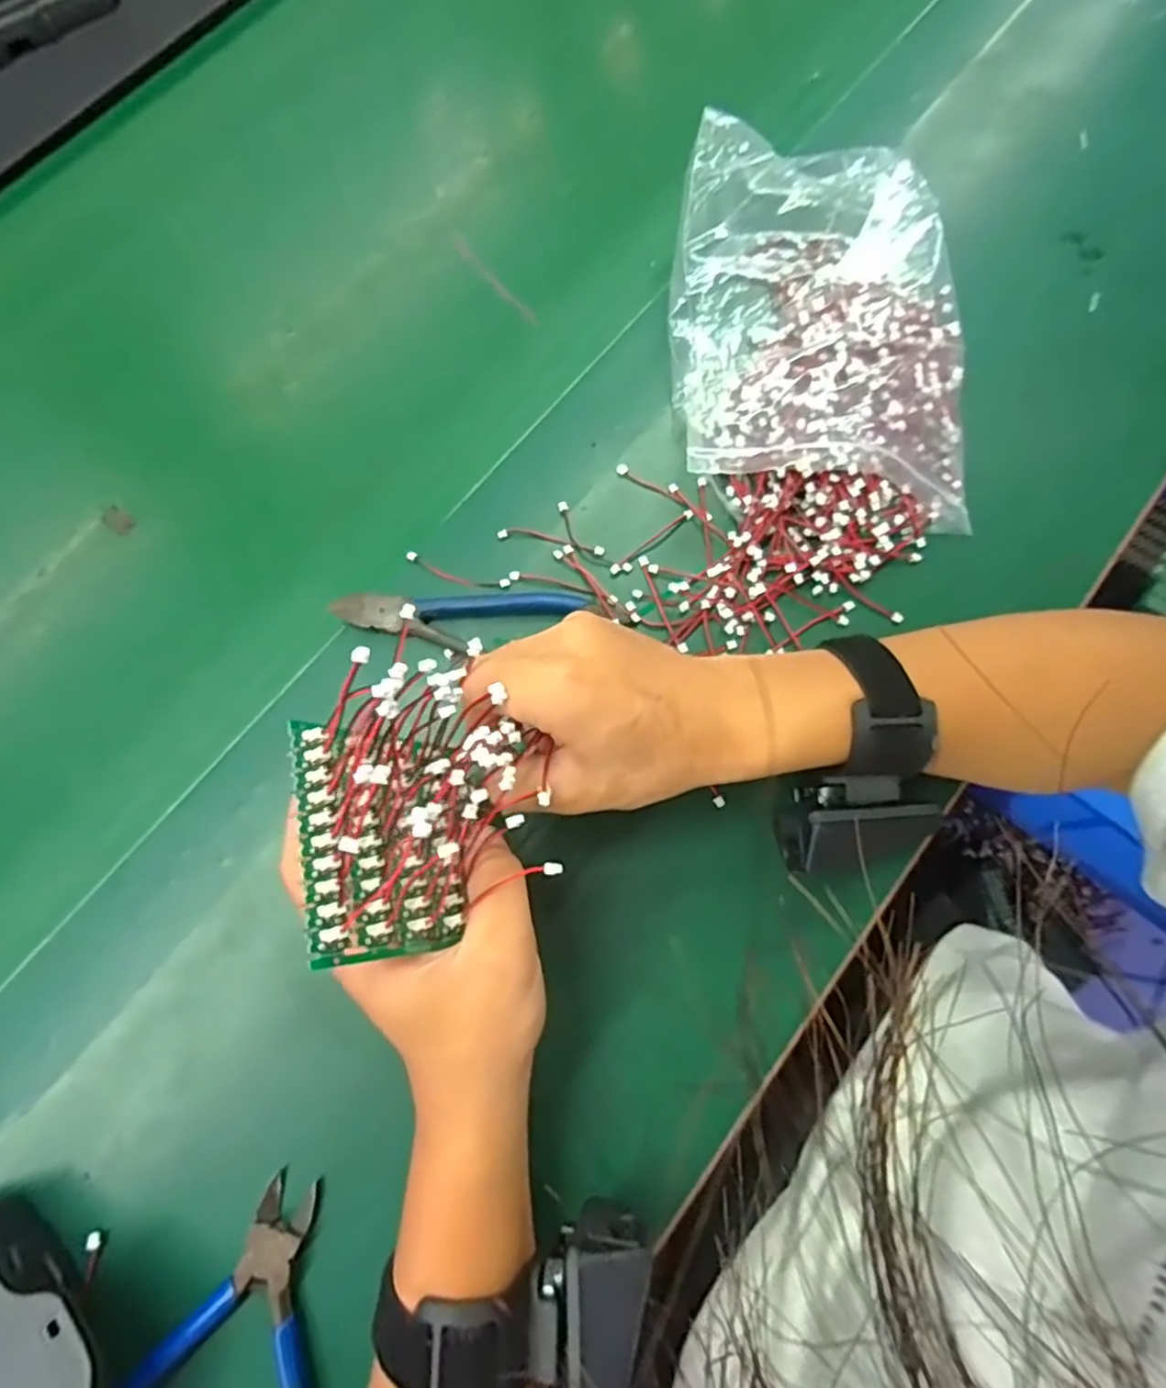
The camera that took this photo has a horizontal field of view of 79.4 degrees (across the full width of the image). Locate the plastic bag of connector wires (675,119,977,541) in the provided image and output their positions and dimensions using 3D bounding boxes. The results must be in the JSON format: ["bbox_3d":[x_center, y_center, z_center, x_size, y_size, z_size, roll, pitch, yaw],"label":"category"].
[{"bbox_3d":[0.129,-0.212,0.389,0.156,0.047,0.240,-1,75,2],"label":"plastic bag of connector wires"}]

